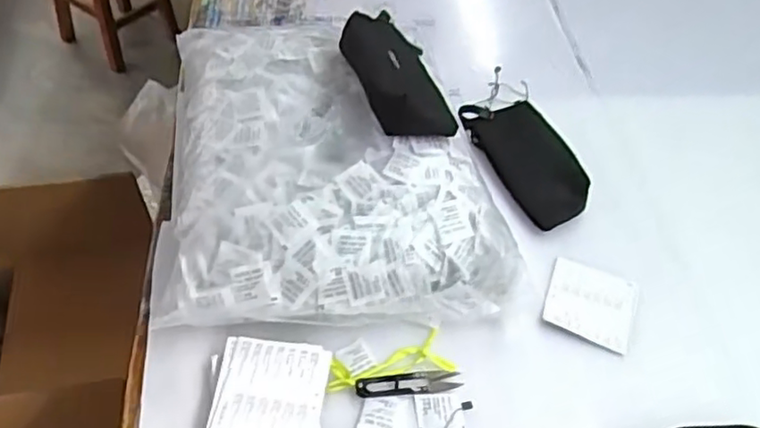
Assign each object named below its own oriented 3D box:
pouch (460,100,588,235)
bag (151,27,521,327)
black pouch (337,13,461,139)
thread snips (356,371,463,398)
[{"bbox_3d":[0.181,-0.075,0.829,0.027,0.094,0.208,18,31,-44],"label":"pouch"},{"bbox_3d":[-0.066,-0.069,0.771,0.358,0.098,0.441,-5,49,-9],"label":"bag"},{"bbox_3d":[0.016,-0.171,0.774,0.106,0.042,0.202,-7,49,-11],"label":"black pouch"},{"bbox_3d":[0.028,0.165,0.640,0.100,0.005,0.023,-3,49,-7],"label":"thread snips"}]

